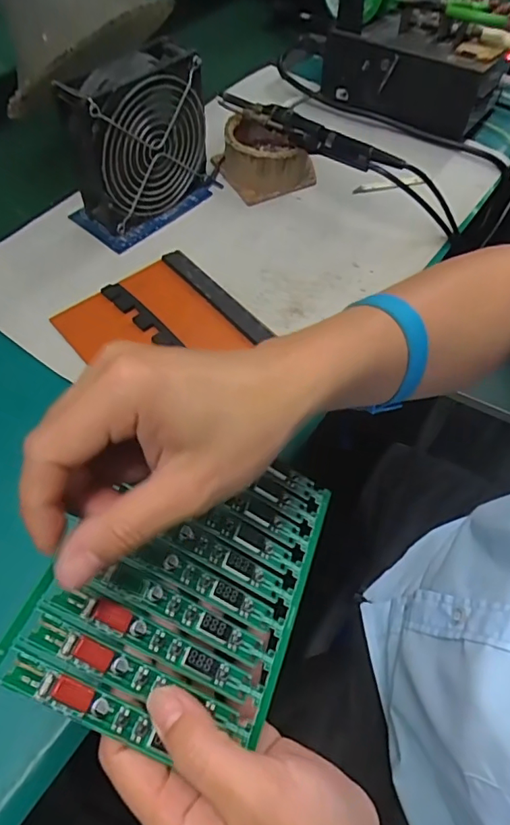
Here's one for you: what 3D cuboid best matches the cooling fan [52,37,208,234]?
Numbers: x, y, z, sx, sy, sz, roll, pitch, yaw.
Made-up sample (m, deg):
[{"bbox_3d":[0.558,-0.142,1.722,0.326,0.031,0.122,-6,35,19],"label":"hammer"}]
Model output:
[{"bbox_3d":[-0.101,-0.236,0.457,0.124,0.120,0.047,-38,66,-22],"label":"cooling fan"}]

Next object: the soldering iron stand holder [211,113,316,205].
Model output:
[{"bbox_3d":[0.011,-0.261,0.522,0.082,0.053,0.079,-24,61,-15],"label":"soldering iron stand holder"}]

